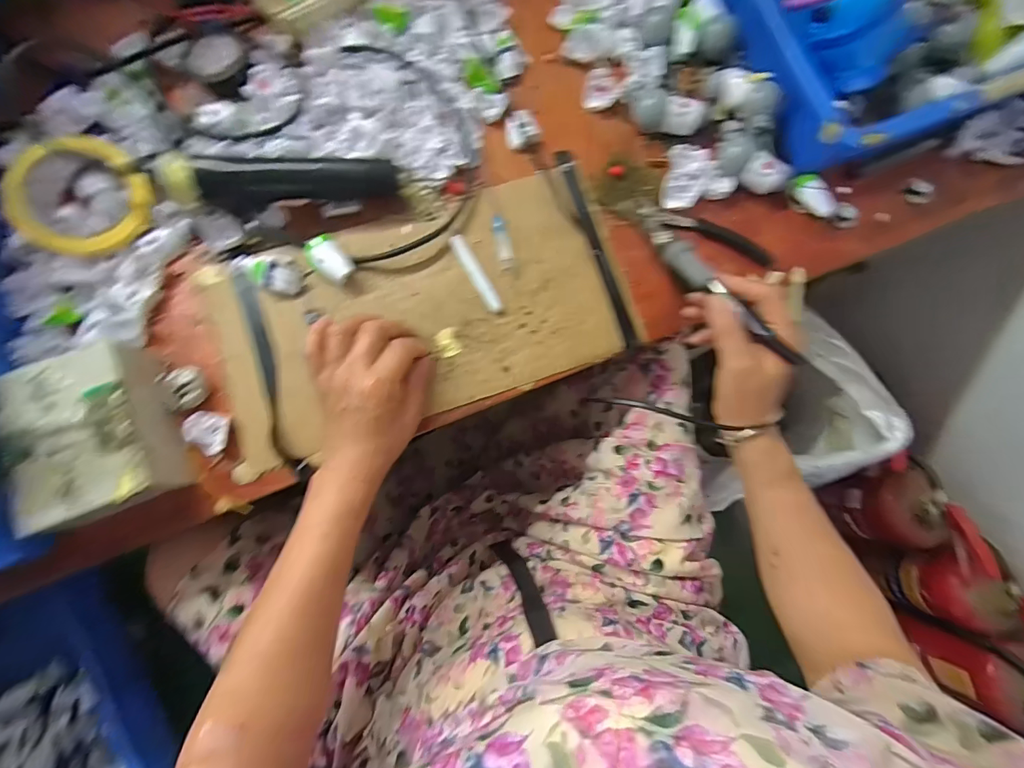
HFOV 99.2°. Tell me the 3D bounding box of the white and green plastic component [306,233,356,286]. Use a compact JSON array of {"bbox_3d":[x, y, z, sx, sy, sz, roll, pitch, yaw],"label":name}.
[{"bbox_3d":[-0.162,-0.111,0.388,0.029,0.018,0.045,-44,88,-7],"label":"white and green plastic component"}]

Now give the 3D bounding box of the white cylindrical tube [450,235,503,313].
[{"bbox_3d":[-0.033,-0.102,0.404,0.013,0.008,0.082,-28,86,-7],"label":"white cylindrical tube"}]

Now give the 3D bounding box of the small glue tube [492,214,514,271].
[{"bbox_3d":[-0.008,-0.132,0.405,0.014,0.010,0.049,-12,84,-5],"label":"small glue tube"}]

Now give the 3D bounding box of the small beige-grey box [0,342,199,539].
[{"bbox_3d":[-0.326,0.040,0.343,0.091,0.051,0.125,-20,81,-6],"label":"small beige-grey box"}]

